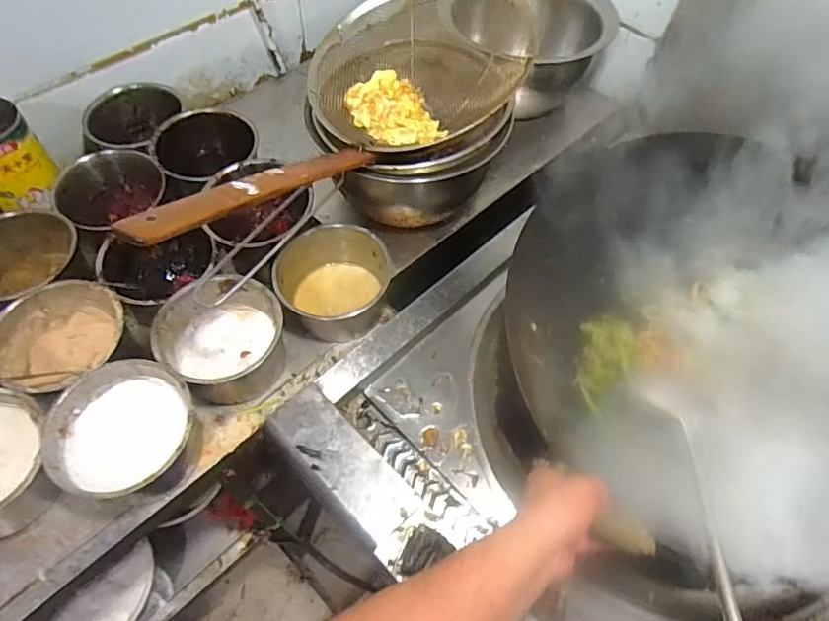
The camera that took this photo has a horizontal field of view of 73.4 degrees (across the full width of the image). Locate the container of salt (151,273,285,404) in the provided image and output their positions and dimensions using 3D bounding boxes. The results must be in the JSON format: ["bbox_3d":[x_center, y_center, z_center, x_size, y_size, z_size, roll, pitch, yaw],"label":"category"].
[{"bbox_3d":[-0.246,0.037,0.723,0.146,0.081,0.149,1,58,-2],"label":"container of salt"}]

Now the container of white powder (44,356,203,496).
[{"bbox_3d":[-0.332,0.147,0.650,0.146,0.090,0.148,1,58,-2],"label":"container of white powder"}]

